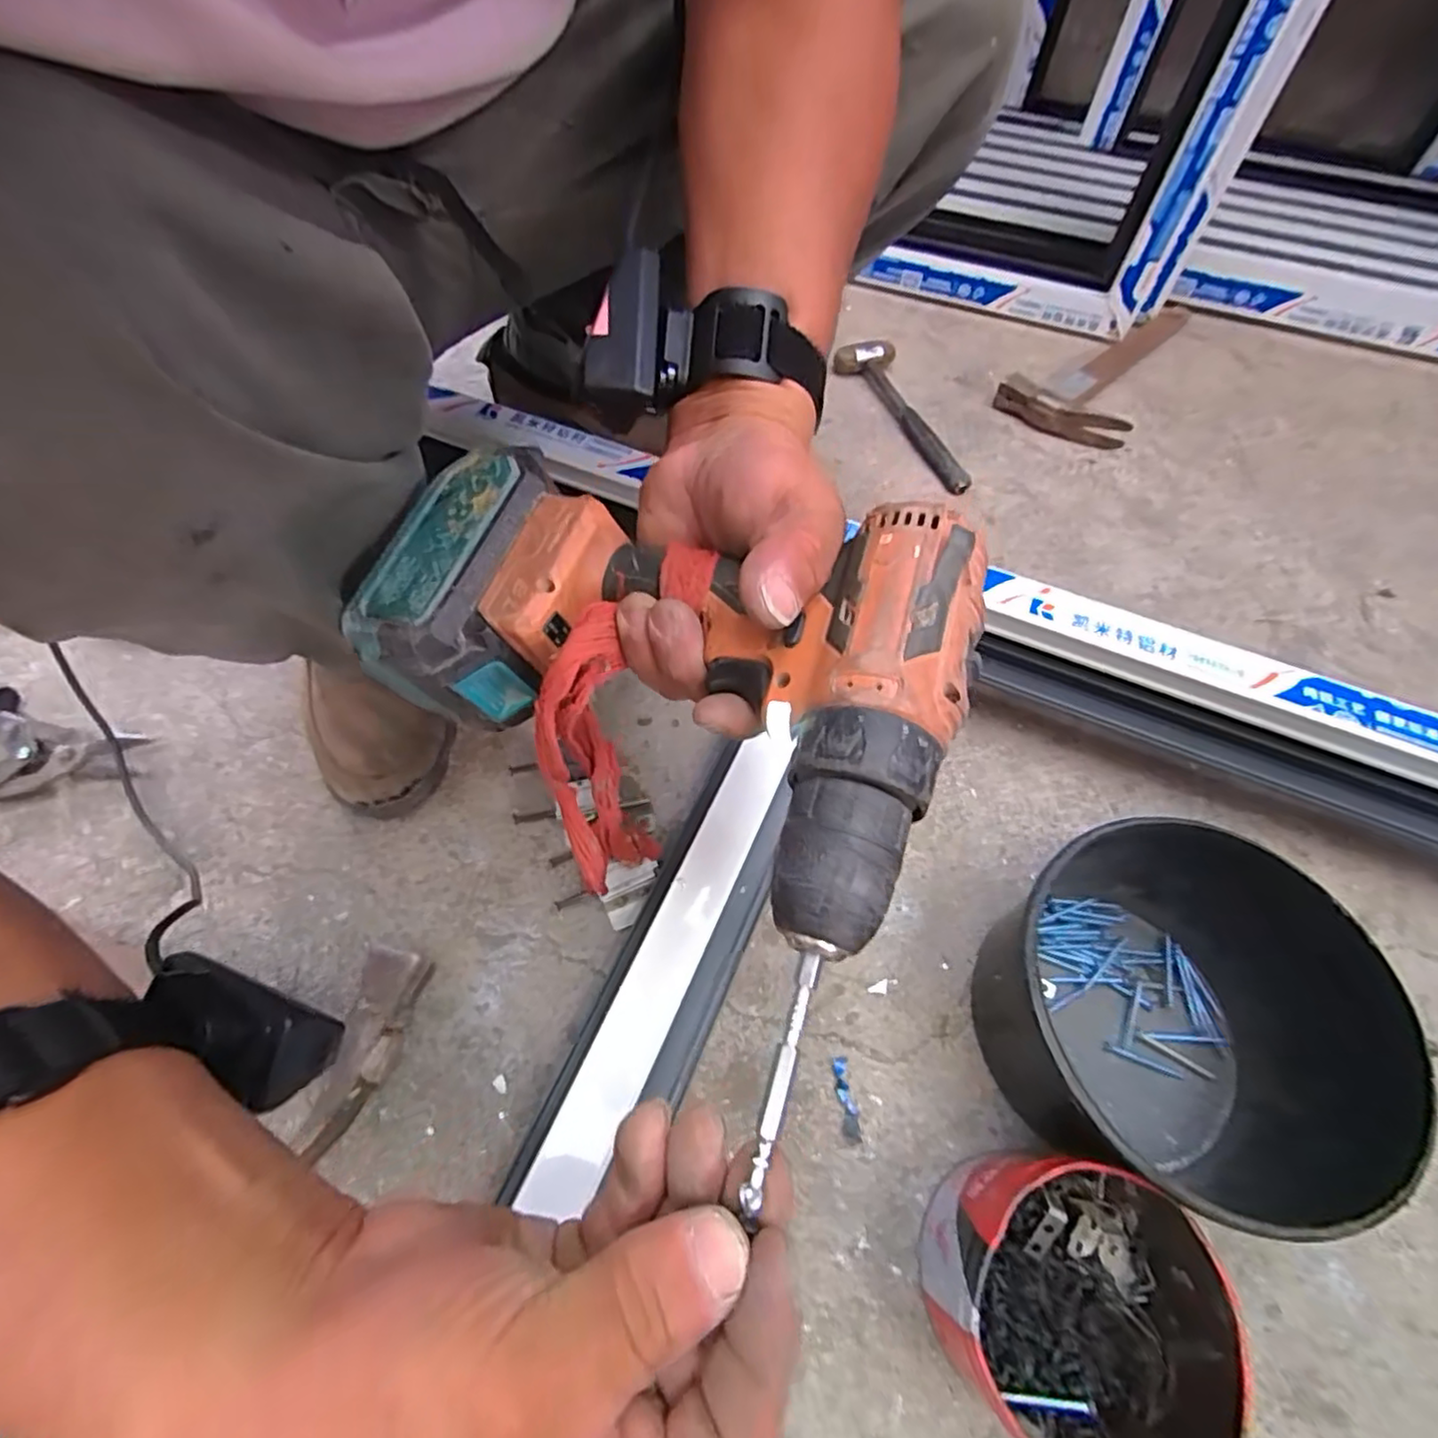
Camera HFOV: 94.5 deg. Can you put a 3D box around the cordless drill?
[{"bbox_3d":[-0.040,-0.023,0.253,0.254,0.062,0.176,25,61,29],"label":"cordless drill"}]

